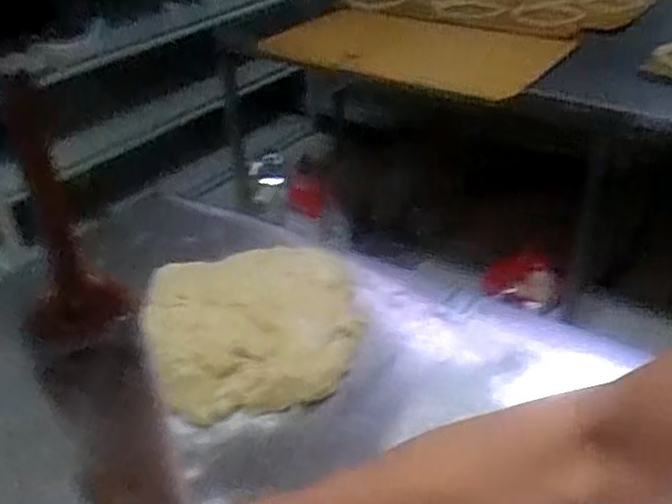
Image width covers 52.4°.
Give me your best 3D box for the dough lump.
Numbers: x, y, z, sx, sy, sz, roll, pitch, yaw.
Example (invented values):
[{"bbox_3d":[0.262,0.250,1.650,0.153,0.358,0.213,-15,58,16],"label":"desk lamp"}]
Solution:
[{"bbox_3d":[-0.090,0.070,0.742,0.237,0.053,0.224,-9,34,-10],"label":"dough lump"}]

